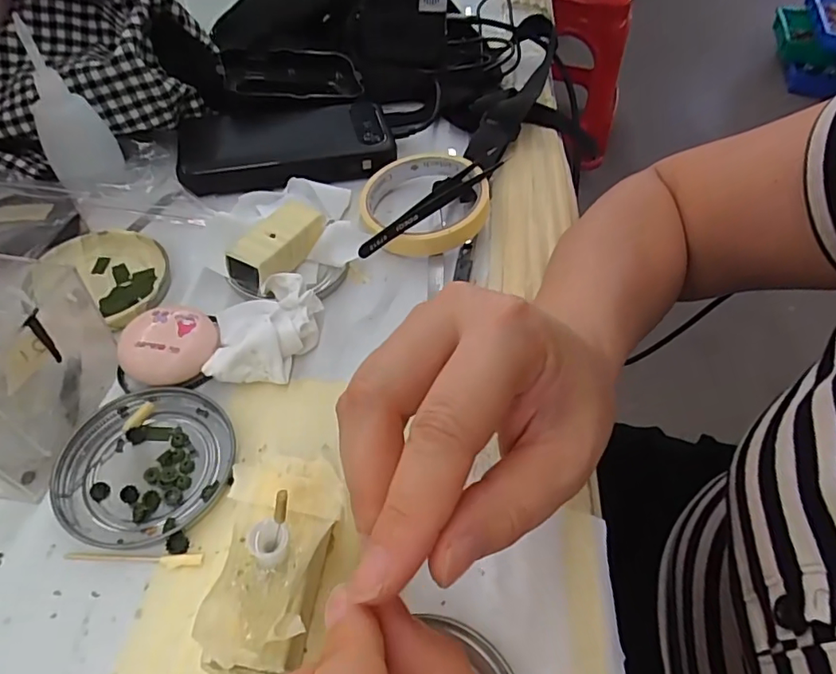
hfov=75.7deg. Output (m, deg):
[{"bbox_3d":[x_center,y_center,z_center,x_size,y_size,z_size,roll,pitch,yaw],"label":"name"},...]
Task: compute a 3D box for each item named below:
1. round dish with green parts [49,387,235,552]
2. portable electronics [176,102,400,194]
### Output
[{"bbox_3d":[-0.131,0.060,0.258,0.076,0.007,0.076,2,52,-2],"label":"round dish with green parts"},{"bbox_3d":[-0.099,-0.145,0.405,0.153,0.021,0.081,-10,54,-11],"label":"portable electronics"}]

